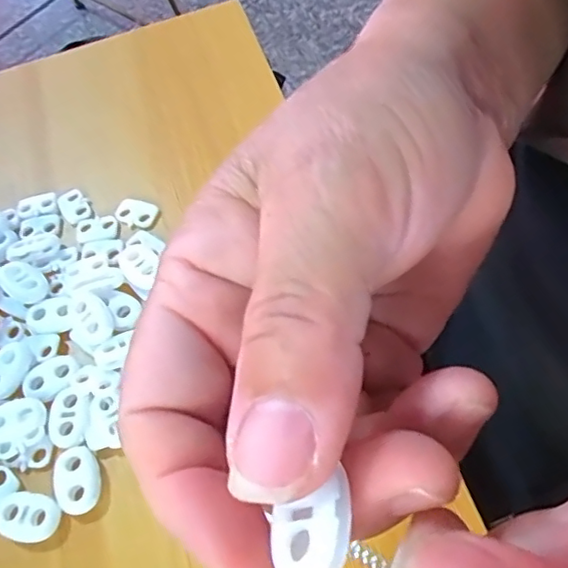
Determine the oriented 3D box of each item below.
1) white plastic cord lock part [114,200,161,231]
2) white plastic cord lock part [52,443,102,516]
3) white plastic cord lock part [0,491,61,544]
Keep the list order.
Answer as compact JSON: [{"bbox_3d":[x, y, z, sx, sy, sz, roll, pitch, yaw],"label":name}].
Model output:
[{"bbox_3d":[-0.066,-0.031,0.254,0.019,0.004,0.012,10,63,14],"label":"white plastic cord lock part"},{"bbox_3d":[-0.071,0.067,0.198,0.015,0.004,0.023,-17,60,-2],"label":"white plastic cord lock part"},{"bbox_3d":[-0.087,0.079,0.194,0.022,0.004,0.016,15,64,16],"label":"white plastic cord lock part"}]

